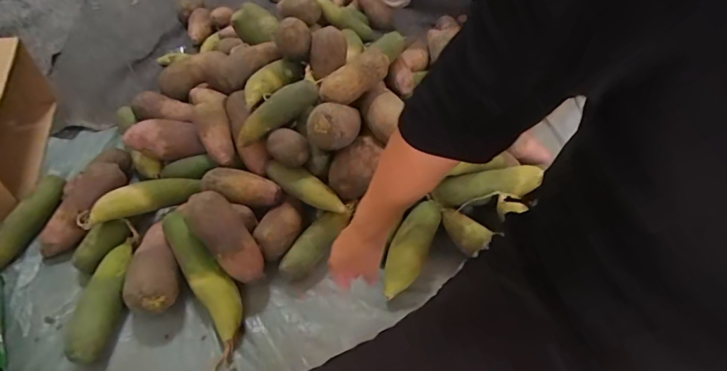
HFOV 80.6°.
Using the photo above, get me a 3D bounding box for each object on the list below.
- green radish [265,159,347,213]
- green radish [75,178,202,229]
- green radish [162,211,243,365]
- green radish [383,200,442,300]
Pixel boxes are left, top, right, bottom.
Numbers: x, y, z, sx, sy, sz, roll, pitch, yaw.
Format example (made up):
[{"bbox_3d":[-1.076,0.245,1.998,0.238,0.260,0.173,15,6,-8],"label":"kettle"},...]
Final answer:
[{"bbox_3d":[-0.107,-0.001,0.757,0.178,0.047,0.039,30,52,21],"label":"green radish"},{"bbox_3d":[-0.388,0.023,0.746,0.191,0.053,0.050,-21,51,-38],"label":"green radish"},{"bbox_3d":[-0.239,0.138,0.652,0.059,0.047,0.243,-28,79,-26],"label":"green radish"},{"bbox_3d":[0.081,0.100,0.713,0.055,0.054,0.173,21,50,15],"label":"green radish"}]

